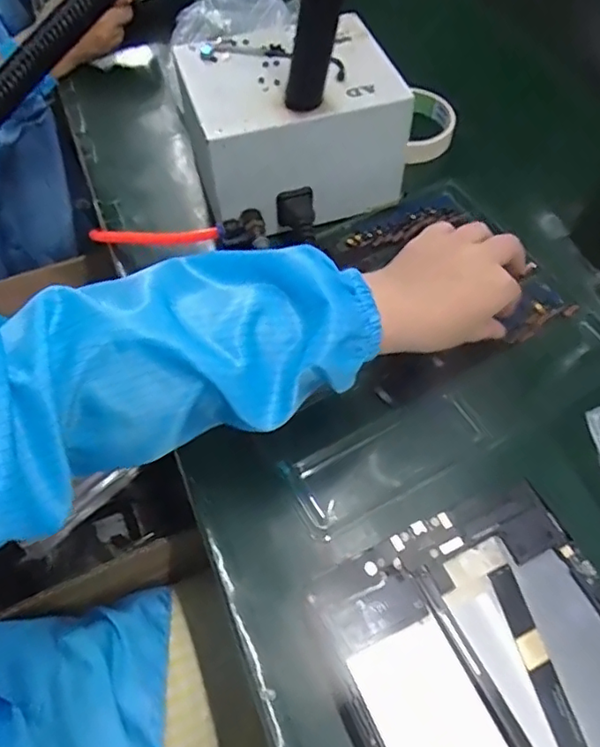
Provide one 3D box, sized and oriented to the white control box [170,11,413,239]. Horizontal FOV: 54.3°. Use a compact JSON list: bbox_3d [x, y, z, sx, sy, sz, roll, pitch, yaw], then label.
[{"bbox_3d":[-0.006,-0.200,0.481,0.168,0.103,0.132,-11,58,-10],"label":"white control box"}]

